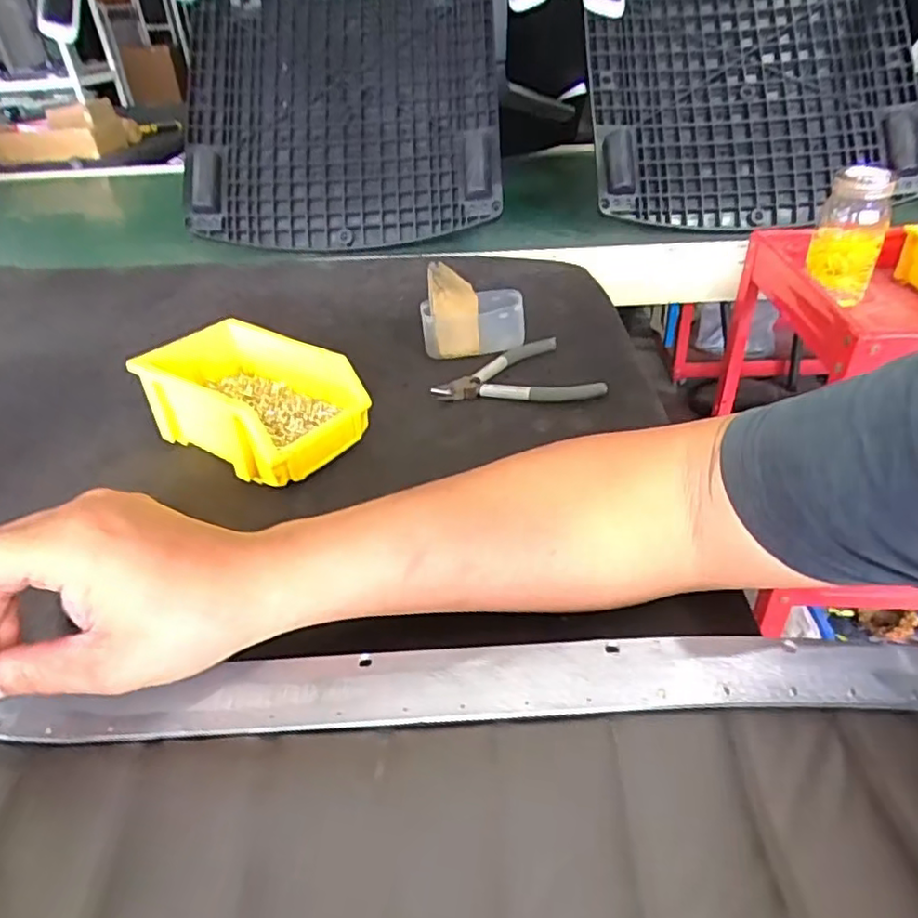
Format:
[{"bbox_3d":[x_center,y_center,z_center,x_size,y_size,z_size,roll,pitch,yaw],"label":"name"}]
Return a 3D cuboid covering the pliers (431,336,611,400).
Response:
[{"bbox_3d":[0.052,-0.082,0.582,0.147,0.011,0.100,-2,35,2],"label":"pliers"}]

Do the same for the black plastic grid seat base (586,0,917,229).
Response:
[{"bbox_3d":[0.478,-0.638,1.063,0.519,0.527,0.051,-4,-6,0],"label":"black plastic grid seat base"}]

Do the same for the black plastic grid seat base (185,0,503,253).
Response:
[{"bbox_3d":[-0.193,-0.592,1.050,0.497,0.495,0.066,-2,-9,6],"label":"black plastic grid seat base"}]

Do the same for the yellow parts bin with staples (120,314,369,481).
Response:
[{"bbox_3d":[-0.159,-0.048,0.497,0.162,0.062,0.100,20,41,30],"label":"yellow parts bin with staples"}]

